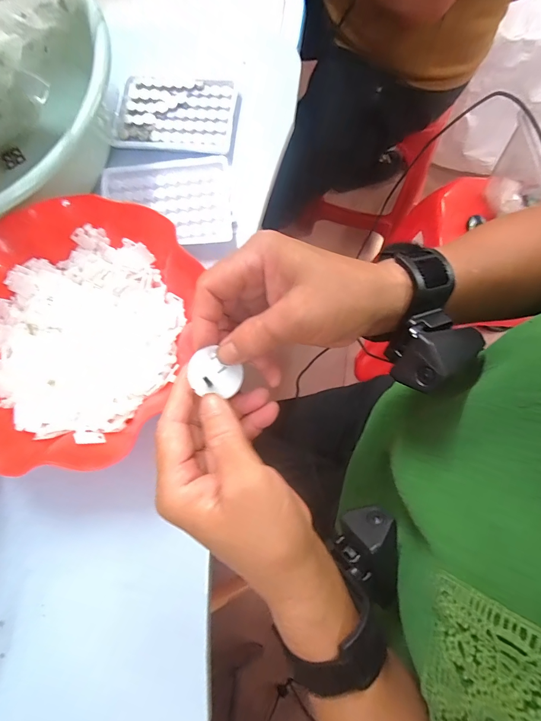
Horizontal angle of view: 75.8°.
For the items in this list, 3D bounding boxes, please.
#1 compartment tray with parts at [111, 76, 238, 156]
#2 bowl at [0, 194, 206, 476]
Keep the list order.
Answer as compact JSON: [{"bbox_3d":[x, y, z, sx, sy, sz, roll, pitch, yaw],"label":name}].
[{"bbox_3d":[-0.104,-0.268,0.378,0.125,0.009,0.087,6,77,3],"label":"compartment tray with parts"},{"bbox_3d":[-0.166,-0.026,0.298,0.210,0.049,0.226,5,77,3],"label":"bowl"}]

